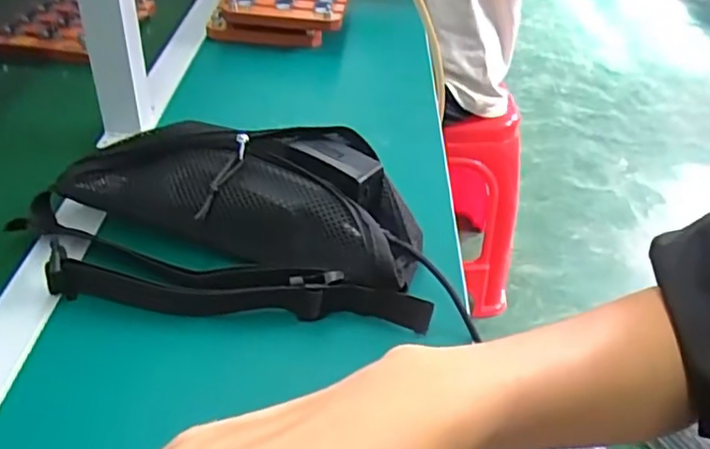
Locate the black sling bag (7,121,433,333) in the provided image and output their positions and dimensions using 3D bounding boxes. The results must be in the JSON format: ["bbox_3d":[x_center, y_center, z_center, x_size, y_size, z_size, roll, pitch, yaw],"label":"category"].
[{"bbox_3d":[-0.102,-0.007,0.489,0.303,0.076,0.158,1,66,6],"label":"black sling bag"}]

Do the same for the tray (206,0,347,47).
[{"bbox_3d":[-0.103,-0.315,0.888,0.185,0.047,0.191,5,39,2],"label":"tray"}]

